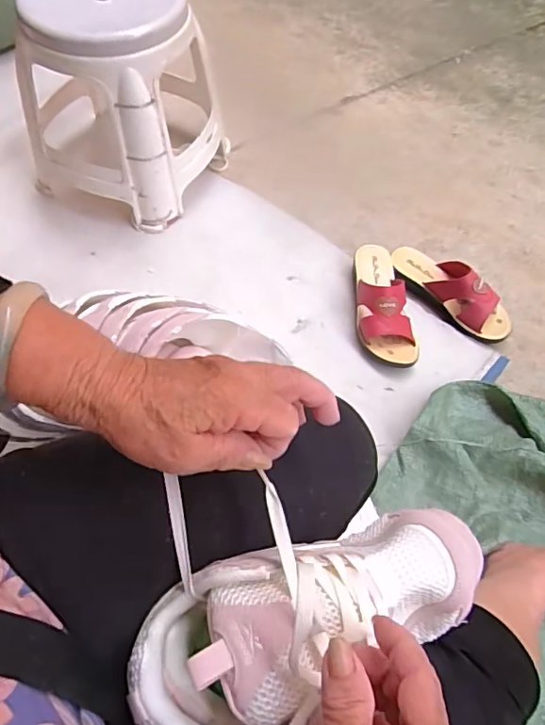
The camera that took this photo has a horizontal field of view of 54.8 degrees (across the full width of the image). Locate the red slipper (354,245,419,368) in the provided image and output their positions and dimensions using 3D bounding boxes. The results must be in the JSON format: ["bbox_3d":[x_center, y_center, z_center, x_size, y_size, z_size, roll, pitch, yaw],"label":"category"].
[{"bbox_3d":[0.173,-0.104,0.841,0.081,0.070,0.223,-6,62,-4],"label":"red slipper"}]

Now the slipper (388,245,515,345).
[{"bbox_3d":[0.299,-0.124,0.872,0.226,0.073,0.079,39,68,18],"label":"slipper"}]

